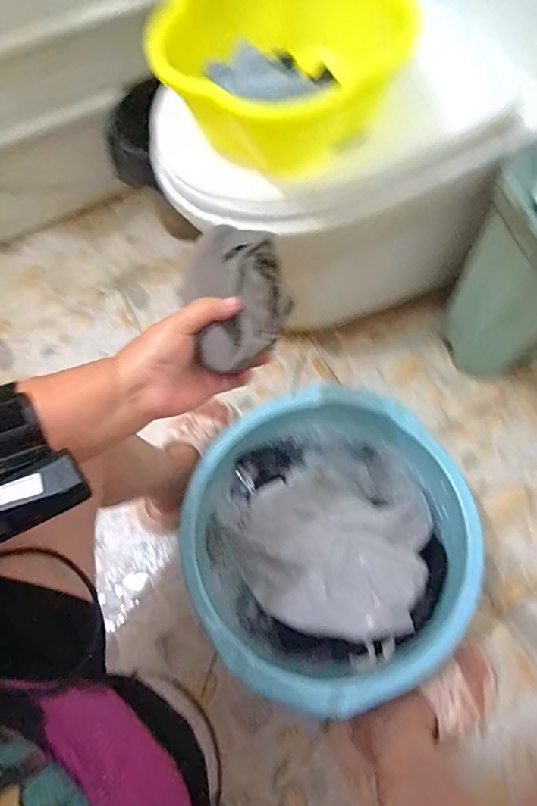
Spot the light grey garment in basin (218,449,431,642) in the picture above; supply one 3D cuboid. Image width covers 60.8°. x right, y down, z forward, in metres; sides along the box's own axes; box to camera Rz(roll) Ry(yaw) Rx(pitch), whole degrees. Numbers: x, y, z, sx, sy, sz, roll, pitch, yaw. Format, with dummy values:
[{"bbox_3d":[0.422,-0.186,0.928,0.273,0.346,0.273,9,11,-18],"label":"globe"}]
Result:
[{"bbox_3d":[0.107,0.193,0.656,0.279,0.095,0.251,-35,70,-12],"label":"light grey garment in basin"}]

